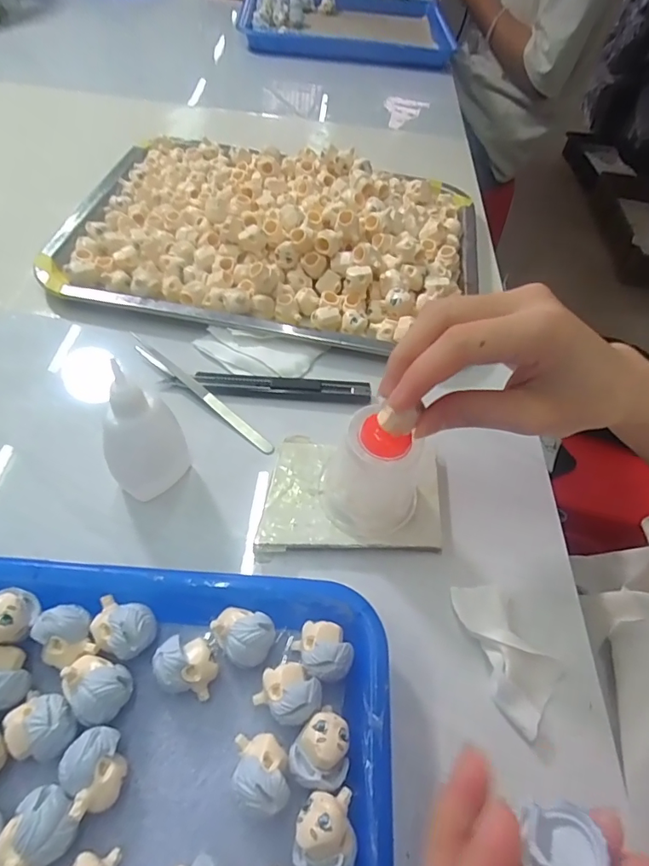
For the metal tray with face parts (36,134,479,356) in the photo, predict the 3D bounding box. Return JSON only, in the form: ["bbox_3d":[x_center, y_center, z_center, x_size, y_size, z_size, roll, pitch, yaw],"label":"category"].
[{"bbox_3d":[-0.044,-0.186,0.419,0.353,0.055,0.246,11,55,1],"label":"metal tray with face parts"}]

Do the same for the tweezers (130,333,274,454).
[{"bbox_3d":[-0.091,-0.033,0.330,0.146,0.010,0.011,39,60,19],"label":"tweezers"}]

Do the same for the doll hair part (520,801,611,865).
[{"bbox_3d":[0.064,0.113,0.128,0.019,0.024,0.012,6,89,14],"label":"doll hair part"}]

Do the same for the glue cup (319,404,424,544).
[{"bbox_3d":[0.029,0.023,0.263,0.057,0.066,0.049,5,55,-3],"label":"glue cup"}]

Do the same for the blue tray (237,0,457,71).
[{"bbox_3d":[0.032,-0.666,0.782,0.325,0.041,0.244,1,55,-6],"label":"blue tray"}]

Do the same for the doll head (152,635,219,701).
[{"bbox_3d":[-0.062,0.106,0.216,0.026,0.023,0.023,9,55,0],"label":"doll head"}]

